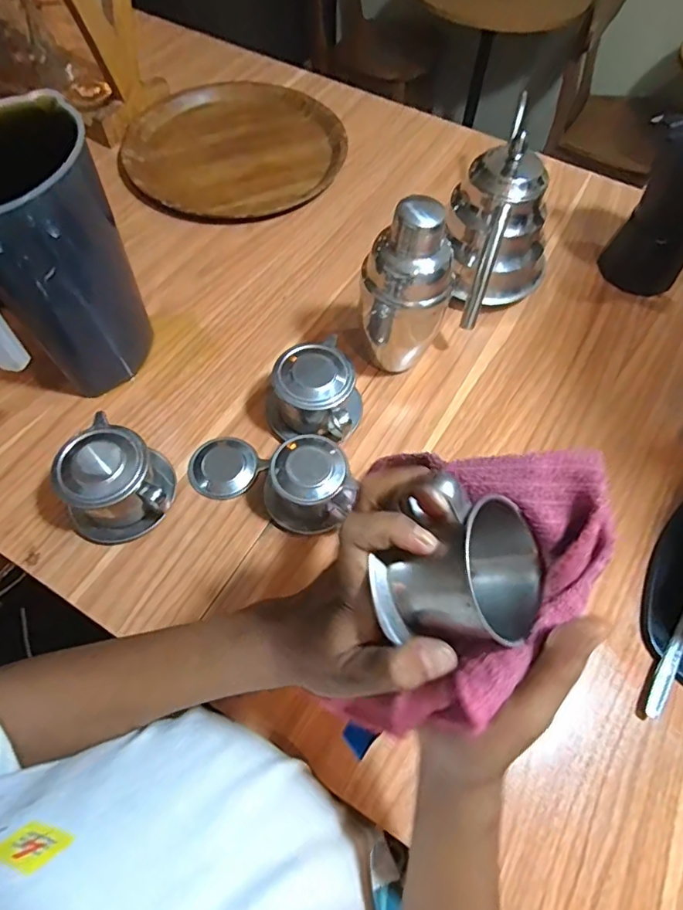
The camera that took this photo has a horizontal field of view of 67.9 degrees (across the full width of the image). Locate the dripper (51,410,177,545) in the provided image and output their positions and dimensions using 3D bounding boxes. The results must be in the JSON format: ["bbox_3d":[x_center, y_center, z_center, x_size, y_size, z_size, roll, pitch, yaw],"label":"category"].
[{"bbox_3d":[-0.190,0.027,0.428,0.086,0.068,0.086,32,65,15],"label":"dripper"}]

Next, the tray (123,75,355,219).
[{"bbox_3d":[-0.153,-0.434,0.704,0.294,0.031,0.304,0,61,-1],"label":"tray"}]

